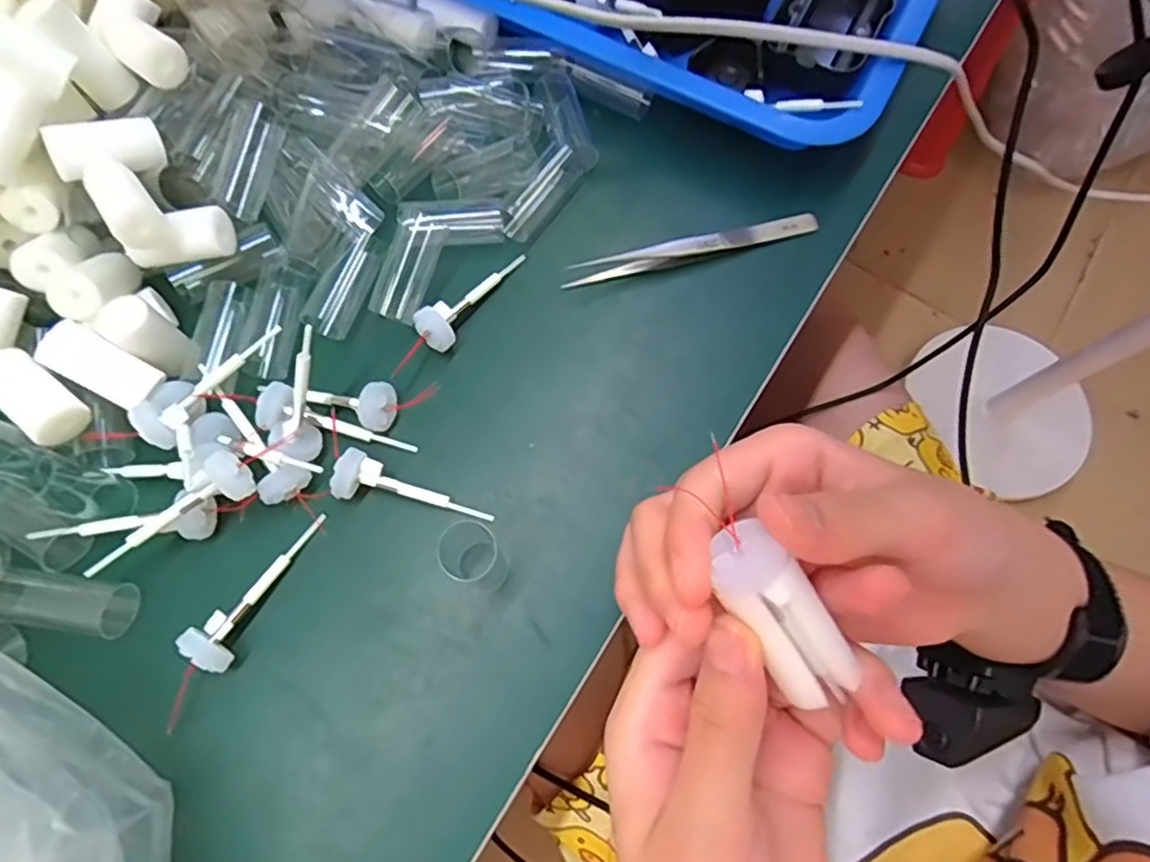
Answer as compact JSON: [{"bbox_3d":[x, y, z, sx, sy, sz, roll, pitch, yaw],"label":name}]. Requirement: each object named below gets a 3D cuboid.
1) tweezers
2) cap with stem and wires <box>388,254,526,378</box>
[{"bbox_3d":[0.058,-0.089,0.311,0.126,0.012,0.013,-14,72,-6],"label":"tweezers"},{"bbox_3d":[-0.054,-0.058,0.294,0.020,0.017,0.081,31,74,9],"label":"cap with stem and wires"}]

